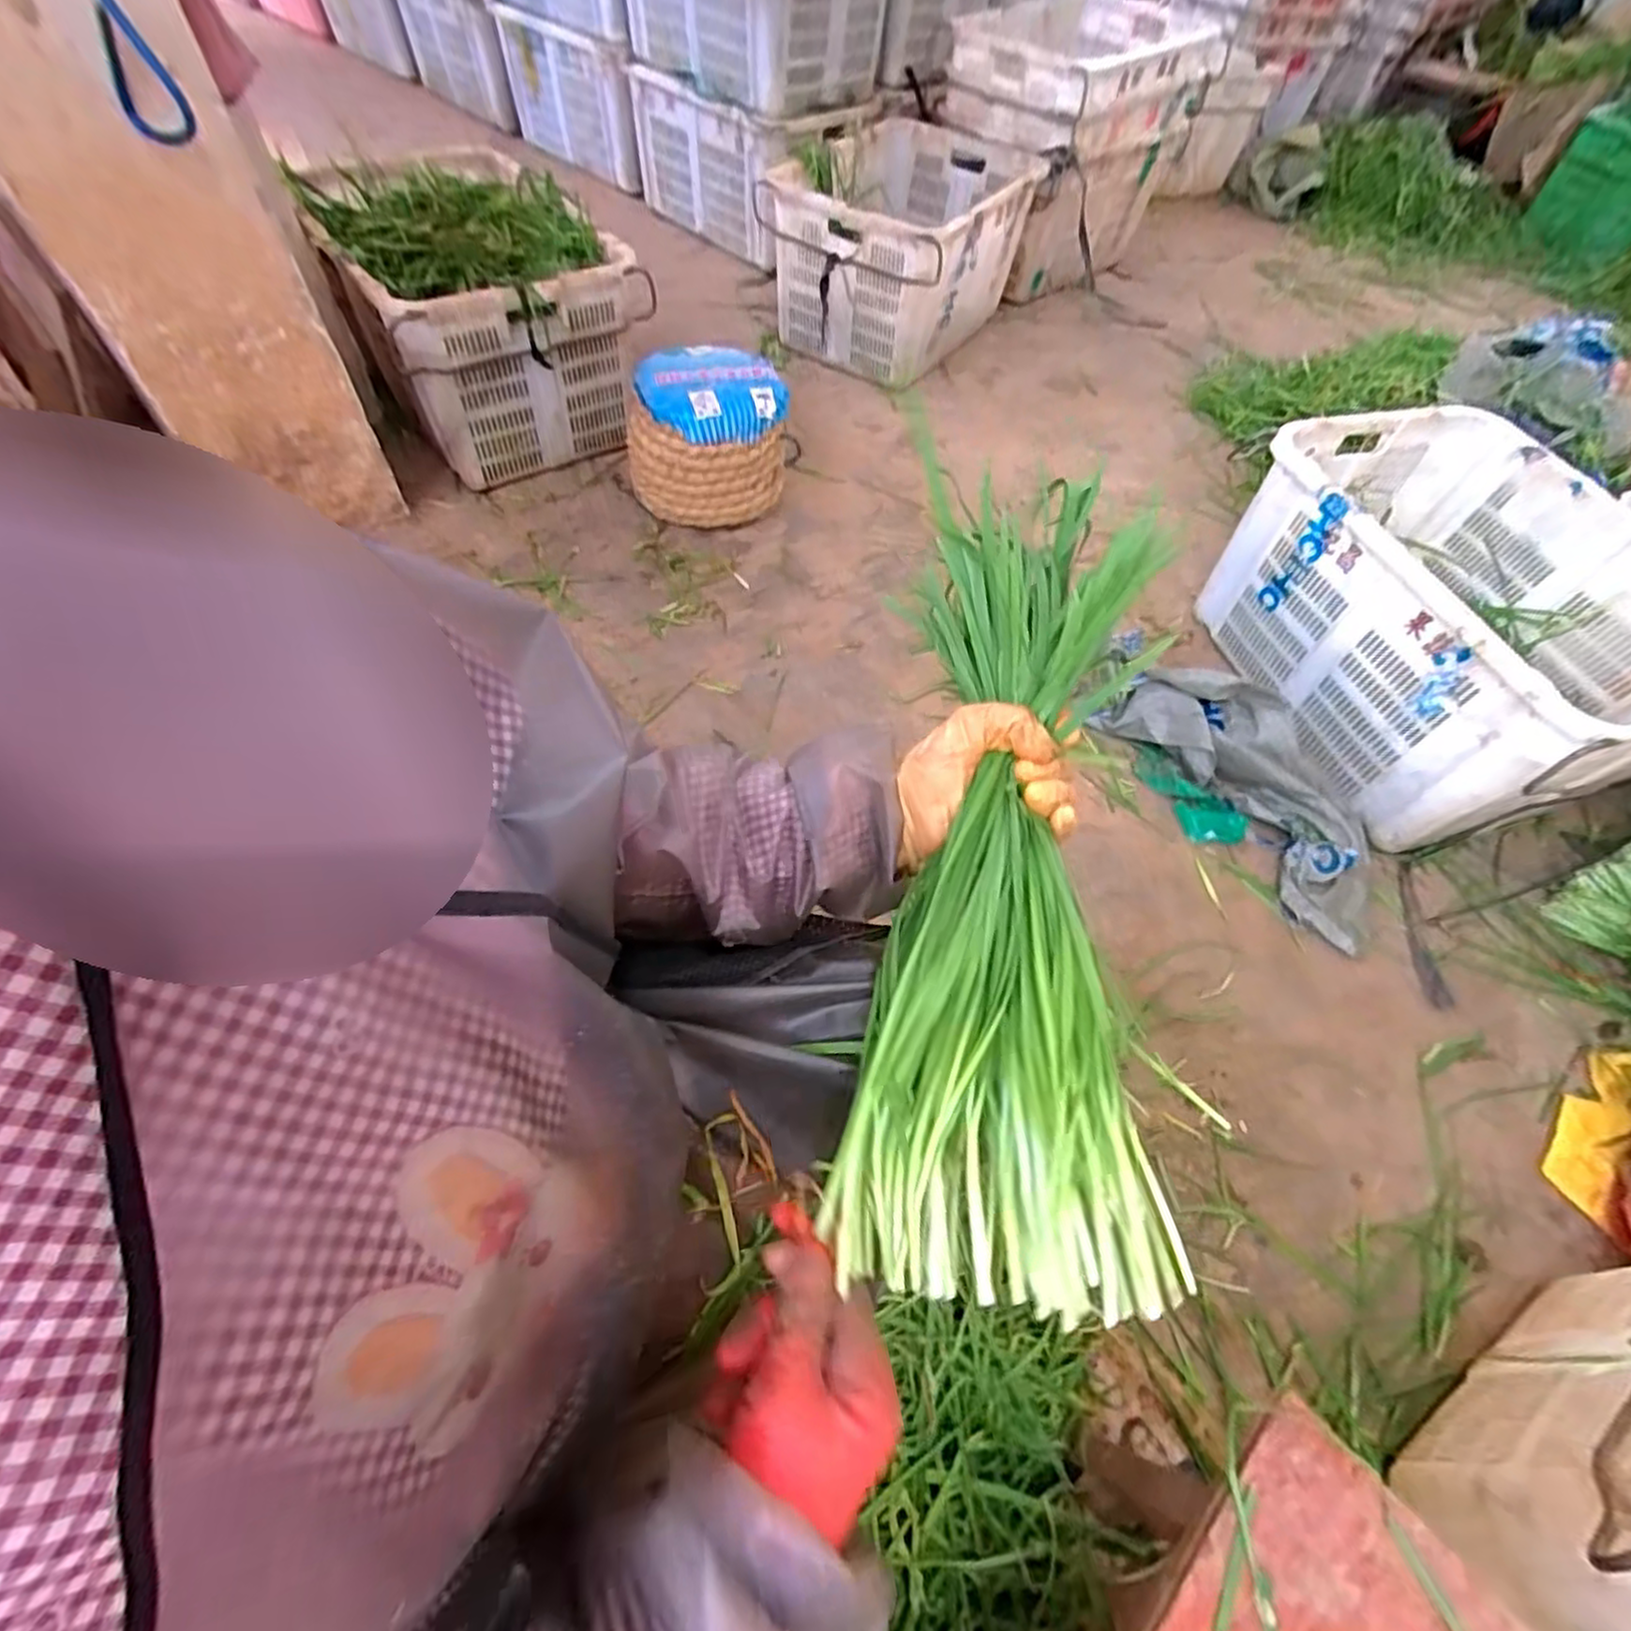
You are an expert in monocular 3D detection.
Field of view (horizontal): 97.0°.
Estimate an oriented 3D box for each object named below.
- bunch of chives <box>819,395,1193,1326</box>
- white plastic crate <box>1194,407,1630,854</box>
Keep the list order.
[{"bbox_3d":[0.104,0.009,0.389,0.168,0.083,0.449,6,73,1],"label":"bunch of chives"},{"bbox_3d":[1.045,-0.311,1.185,0.502,0.335,0.661,-11,60,-12],"label":"white plastic crate"}]

